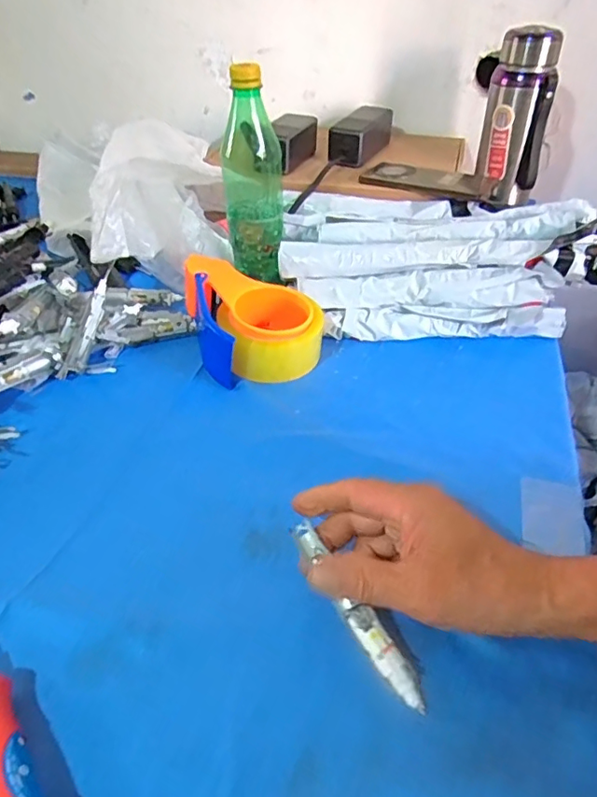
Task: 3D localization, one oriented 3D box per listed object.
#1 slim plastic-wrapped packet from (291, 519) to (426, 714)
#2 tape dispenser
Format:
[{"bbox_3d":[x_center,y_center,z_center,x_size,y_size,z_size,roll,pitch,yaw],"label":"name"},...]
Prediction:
[{"bbox_3d":[0.033,0.125,0.326,0.017,0.012,0.125,-24,56,-24],"label":"slim plastic-wrapped packet"},{"bbox_3d":[-0.047,-0.087,0.555,0.113,0.065,0.148,-14,43,-15],"label":"tape dispenser"}]

